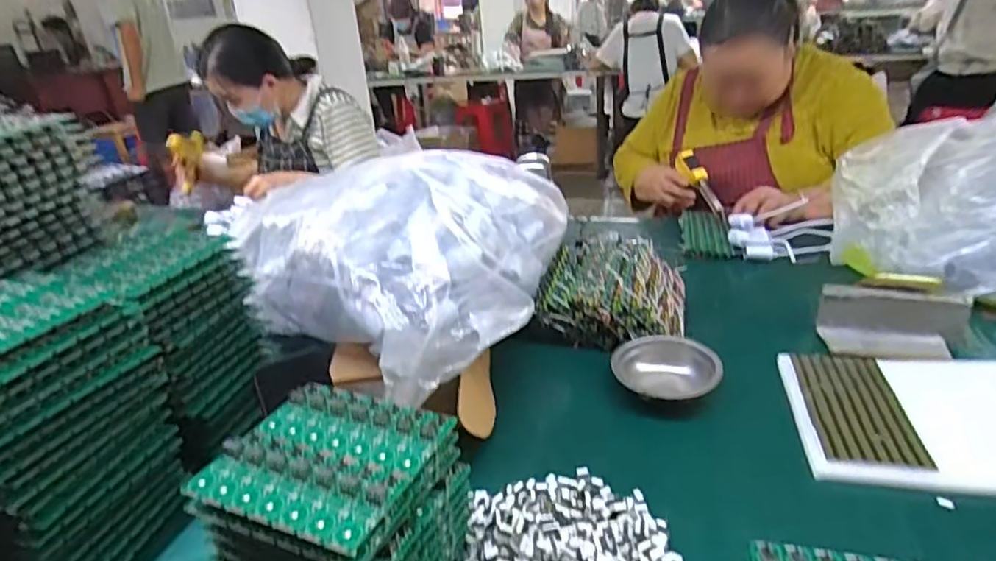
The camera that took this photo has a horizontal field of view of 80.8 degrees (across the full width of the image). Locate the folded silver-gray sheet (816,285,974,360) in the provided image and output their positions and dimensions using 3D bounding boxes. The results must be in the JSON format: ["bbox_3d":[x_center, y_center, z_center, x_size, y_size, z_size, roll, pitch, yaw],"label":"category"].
[{"bbox_3d":[0.517,0.054,0.762,0.170,0.081,0.056,2,27,14],"label":"folded silver-gray sheet"}]

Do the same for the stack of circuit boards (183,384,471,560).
[{"bbox_3d":[-0.121,0.182,0.455,0.155,0.124,0.141,8,29,25],"label":"stack of circuit boards"}]

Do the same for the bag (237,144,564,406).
[{"bbox_3d":[-0.097,-0.058,0.777,0.339,0.176,0.387,16,33,36],"label":"bag"}]

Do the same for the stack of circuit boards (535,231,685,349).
[{"bbox_3d":[0.172,0.017,0.875,0.199,0.080,0.197,4,27,17],"label":"stack of circuit boards"}]

